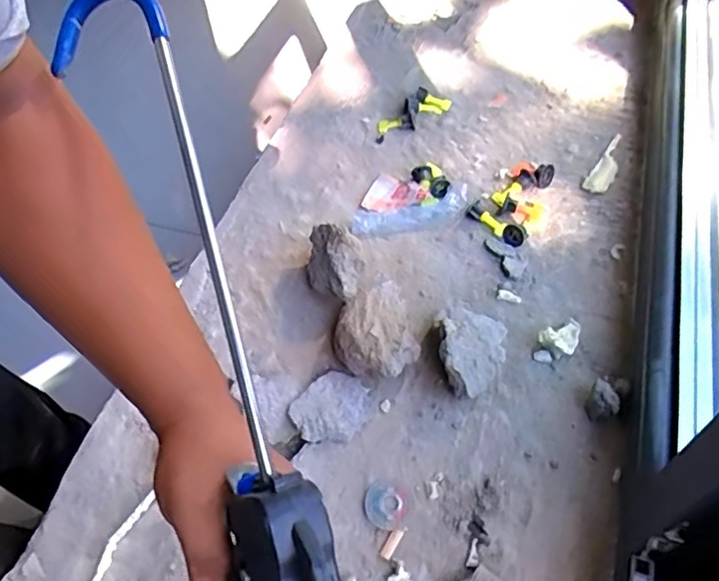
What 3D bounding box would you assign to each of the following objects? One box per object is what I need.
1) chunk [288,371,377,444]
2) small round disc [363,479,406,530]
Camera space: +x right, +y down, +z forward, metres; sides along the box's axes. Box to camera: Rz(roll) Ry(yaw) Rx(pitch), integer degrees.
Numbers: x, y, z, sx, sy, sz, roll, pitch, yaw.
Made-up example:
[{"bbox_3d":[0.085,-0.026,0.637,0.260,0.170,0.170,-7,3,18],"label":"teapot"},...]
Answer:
[{"bbox_3d":[-0.030,0.133,0.659,0.075,0.026,0.089,32,62,24],"label":"chunk"},{"bbox_3d":[0.026,0.215,0.597,0.042,0.009,0.045,-2,54,3],"label":"small round disc"}]

